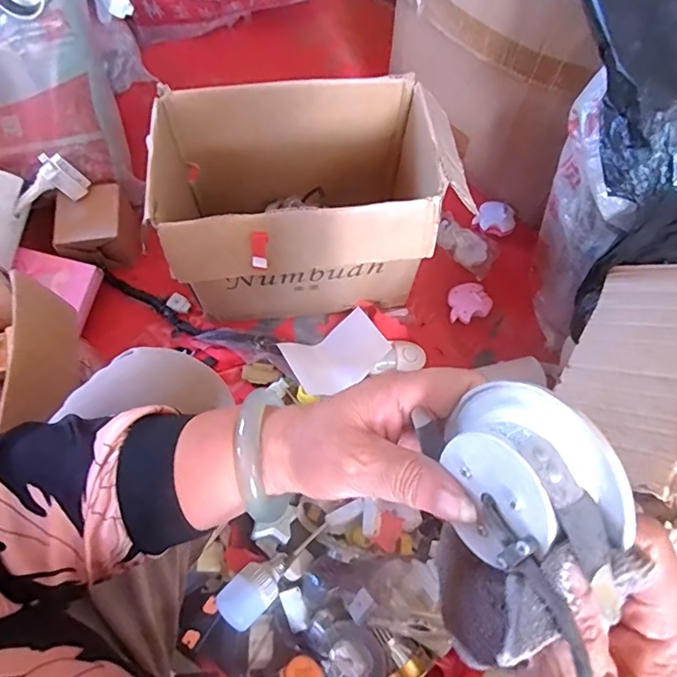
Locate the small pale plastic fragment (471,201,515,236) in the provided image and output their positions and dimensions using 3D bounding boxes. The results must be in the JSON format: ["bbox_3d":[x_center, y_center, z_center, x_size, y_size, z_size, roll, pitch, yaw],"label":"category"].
[{"bbox_3d":[0.299,-0.228,0.958,0.074,0.022,0.059,23,110,9],"label":"small pale plastic fragment"}]

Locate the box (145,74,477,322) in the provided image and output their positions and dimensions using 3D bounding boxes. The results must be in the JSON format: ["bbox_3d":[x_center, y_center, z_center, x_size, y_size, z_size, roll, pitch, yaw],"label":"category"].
[{"bbox_3d":[-0.042,-0.188,0.767,0.383,0.283,0.237,-6,68,-4],"label":"box"}]

